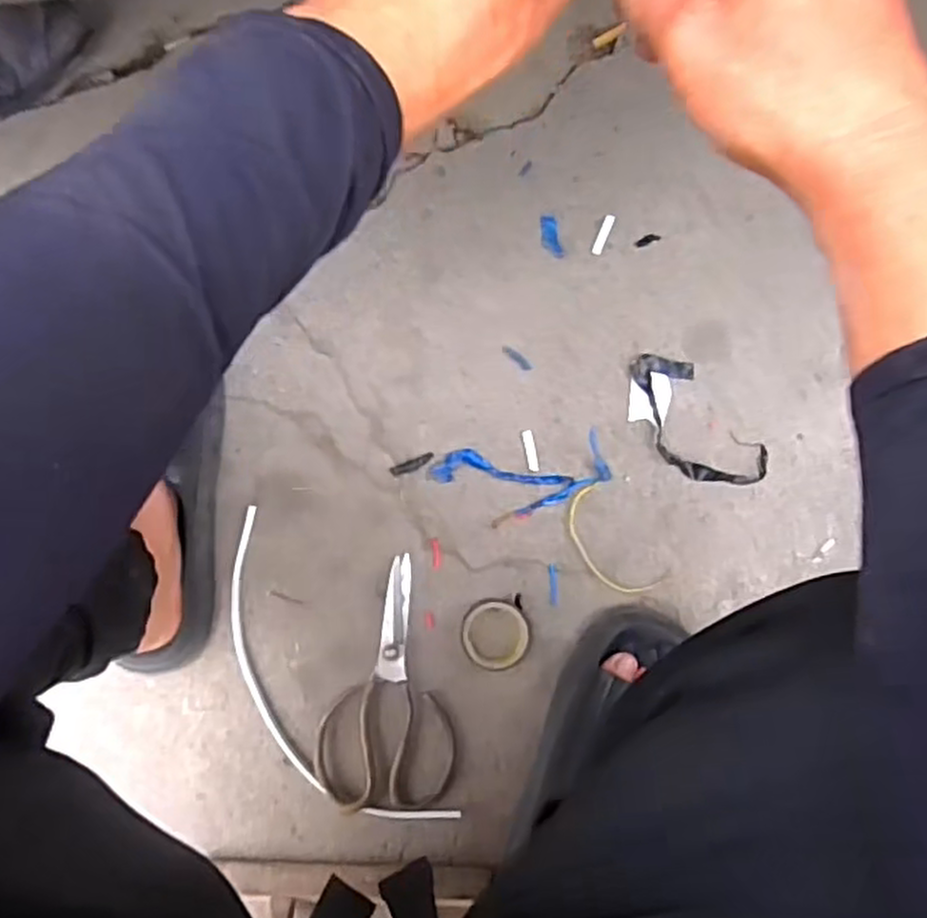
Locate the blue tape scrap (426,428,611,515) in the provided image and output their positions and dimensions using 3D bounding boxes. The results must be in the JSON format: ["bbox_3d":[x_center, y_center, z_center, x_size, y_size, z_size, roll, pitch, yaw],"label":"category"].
[{"bbox_3d":[0.049,0.016,0.648,0.152,0.014,0.061,-9,83,0],"label":"blue tape scrap"}]

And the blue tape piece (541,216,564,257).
[{"bbox_3d":[0.079,-0.202,0.681,0.016,0.004,0.041,-13,83,0],"label":"blue tape piece"}]

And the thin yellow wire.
[{"bbox_3d":[0.126,0.075,0.652,0.048,0.013,0.106,-34,84,-3],"label":"thin yellow wire"}]

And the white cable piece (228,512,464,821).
[{"bbox_3d":[-0.133,0.196,0.631,0.095,0.008,0.310,-34,84,-3],"label":"white cable piece"}]

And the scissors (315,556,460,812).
[{"bbox_3d":[-0.068,0.190,0.632,0.114,0.008,0.206,-3,83,1],"label":"scissors"}]

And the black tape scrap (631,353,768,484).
[{"bbox_3d":[0.201,-0.031,0.659,0.074,0.008,0.147,-39,84,-3],"label":"black tape scrap"}]

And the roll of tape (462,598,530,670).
[{"bbox_3d":[0.028,0.149,0.639,0.057,0.012,0.058,0,83,1],"label":"roll of tape"}]

